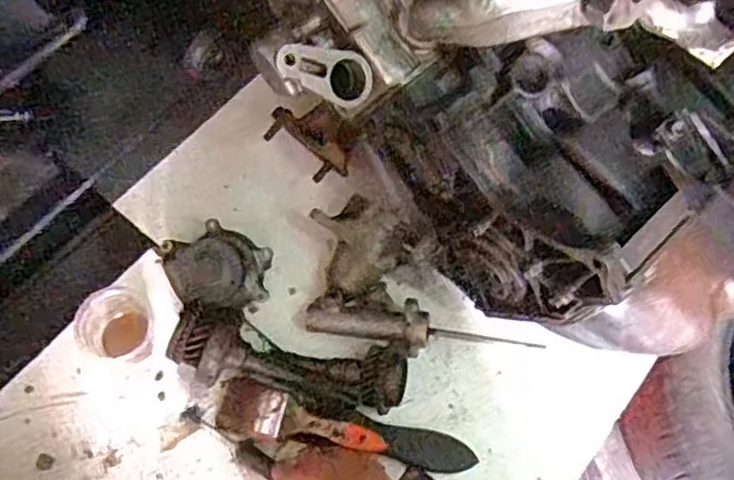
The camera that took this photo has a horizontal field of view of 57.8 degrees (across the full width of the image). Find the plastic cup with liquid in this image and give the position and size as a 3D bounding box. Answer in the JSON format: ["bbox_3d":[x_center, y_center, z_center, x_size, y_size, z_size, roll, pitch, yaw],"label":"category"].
[{"bbox_3d":[-0.251,0.083,0.661,0.053,0.094,0.057,1,66,-1],"label":"plastic cup with liquid"}]

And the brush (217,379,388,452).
[{"bbox_3d":[-0.066,0.172,0.631,0.180,0.022,0.054,4,63,30],"label":"brush"}]

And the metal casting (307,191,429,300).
[{"bbox_3d":[0.004,0.001,0.690,0.105,0.075,0.091,-17,68,-8],"label":"metal casting"}]

